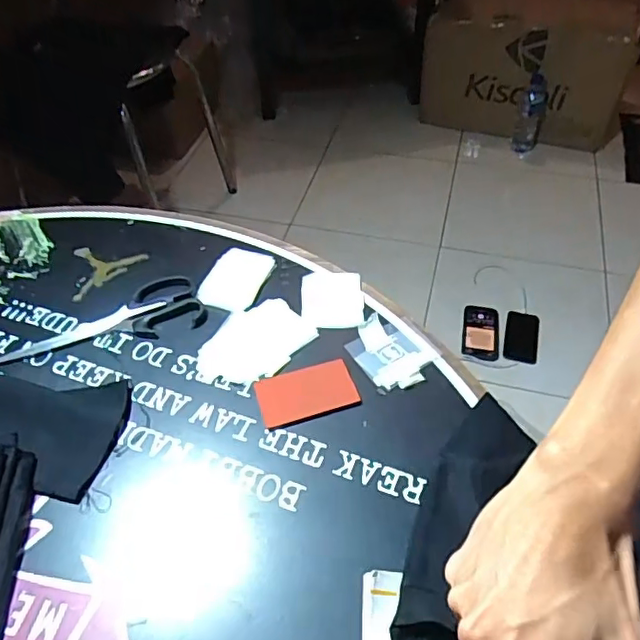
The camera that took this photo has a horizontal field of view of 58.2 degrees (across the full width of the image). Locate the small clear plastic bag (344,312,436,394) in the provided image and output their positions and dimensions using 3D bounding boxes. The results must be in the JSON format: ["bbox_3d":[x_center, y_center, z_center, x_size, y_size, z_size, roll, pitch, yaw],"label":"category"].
[{"bbox_3d":[0.061,0.033,0.541,0.060,0.005,0.083,-36,56,-26],"label":"small clear plastic bag"}]

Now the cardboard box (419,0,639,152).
[{"bbox_3d":[0.584,-0.736,1.627,0.552,0.303,0.274,9,49,10],"label":"cardboard box"}]

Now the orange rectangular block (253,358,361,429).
[{"bbox_3d":[-0.012,0.063,0.511,0.085,0.006,0.052,-14,49,-9],"label":"orange rectangular block"}]

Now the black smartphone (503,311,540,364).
[{"bbox_3d":[0.437,0.036,1.248,0.069,0.008,0.141,12,50,13],"label":"black smartphone"}]

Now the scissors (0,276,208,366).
[{"bbox_3d":[-0.218,0.001,0.575,0.199,0.008,0.072,-15,49,-10],"label":"scissors"}]

